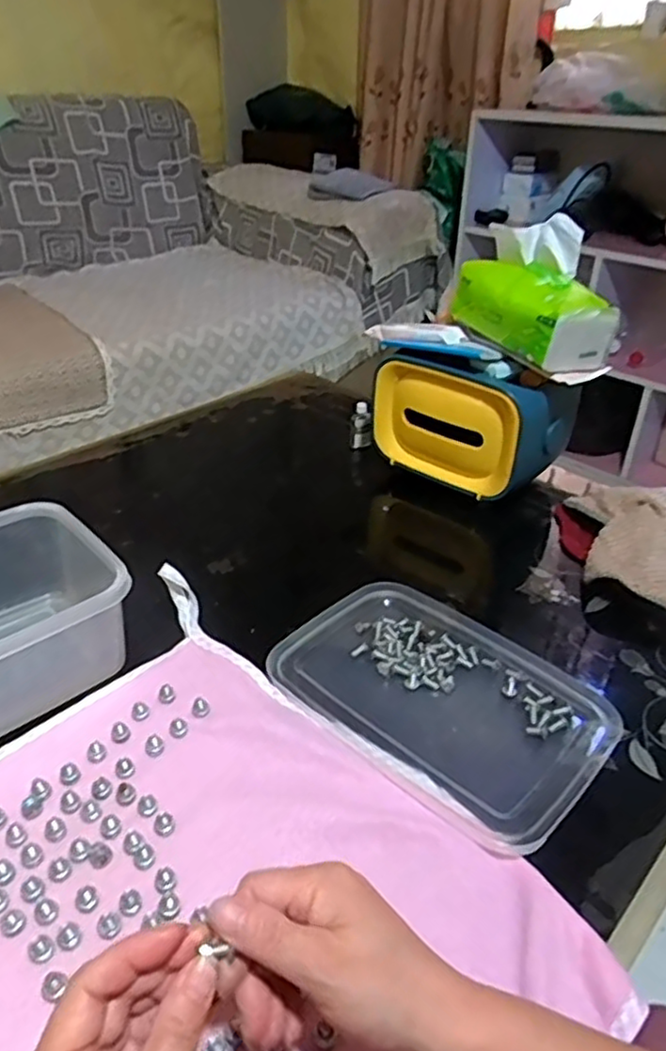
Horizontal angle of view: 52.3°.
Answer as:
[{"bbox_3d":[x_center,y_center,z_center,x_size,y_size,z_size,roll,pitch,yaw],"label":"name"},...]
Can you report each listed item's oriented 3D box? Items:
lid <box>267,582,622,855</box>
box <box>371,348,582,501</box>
[{"bbox_3d":[0.079,0.123,0.519,0.240,0.009,0.162,28,43,33],"label":"lid"},{"bbox_3d":[0.158,-0.124,0.743,0.208,0.127,0.114,26,41,31],"label":"box"}]

